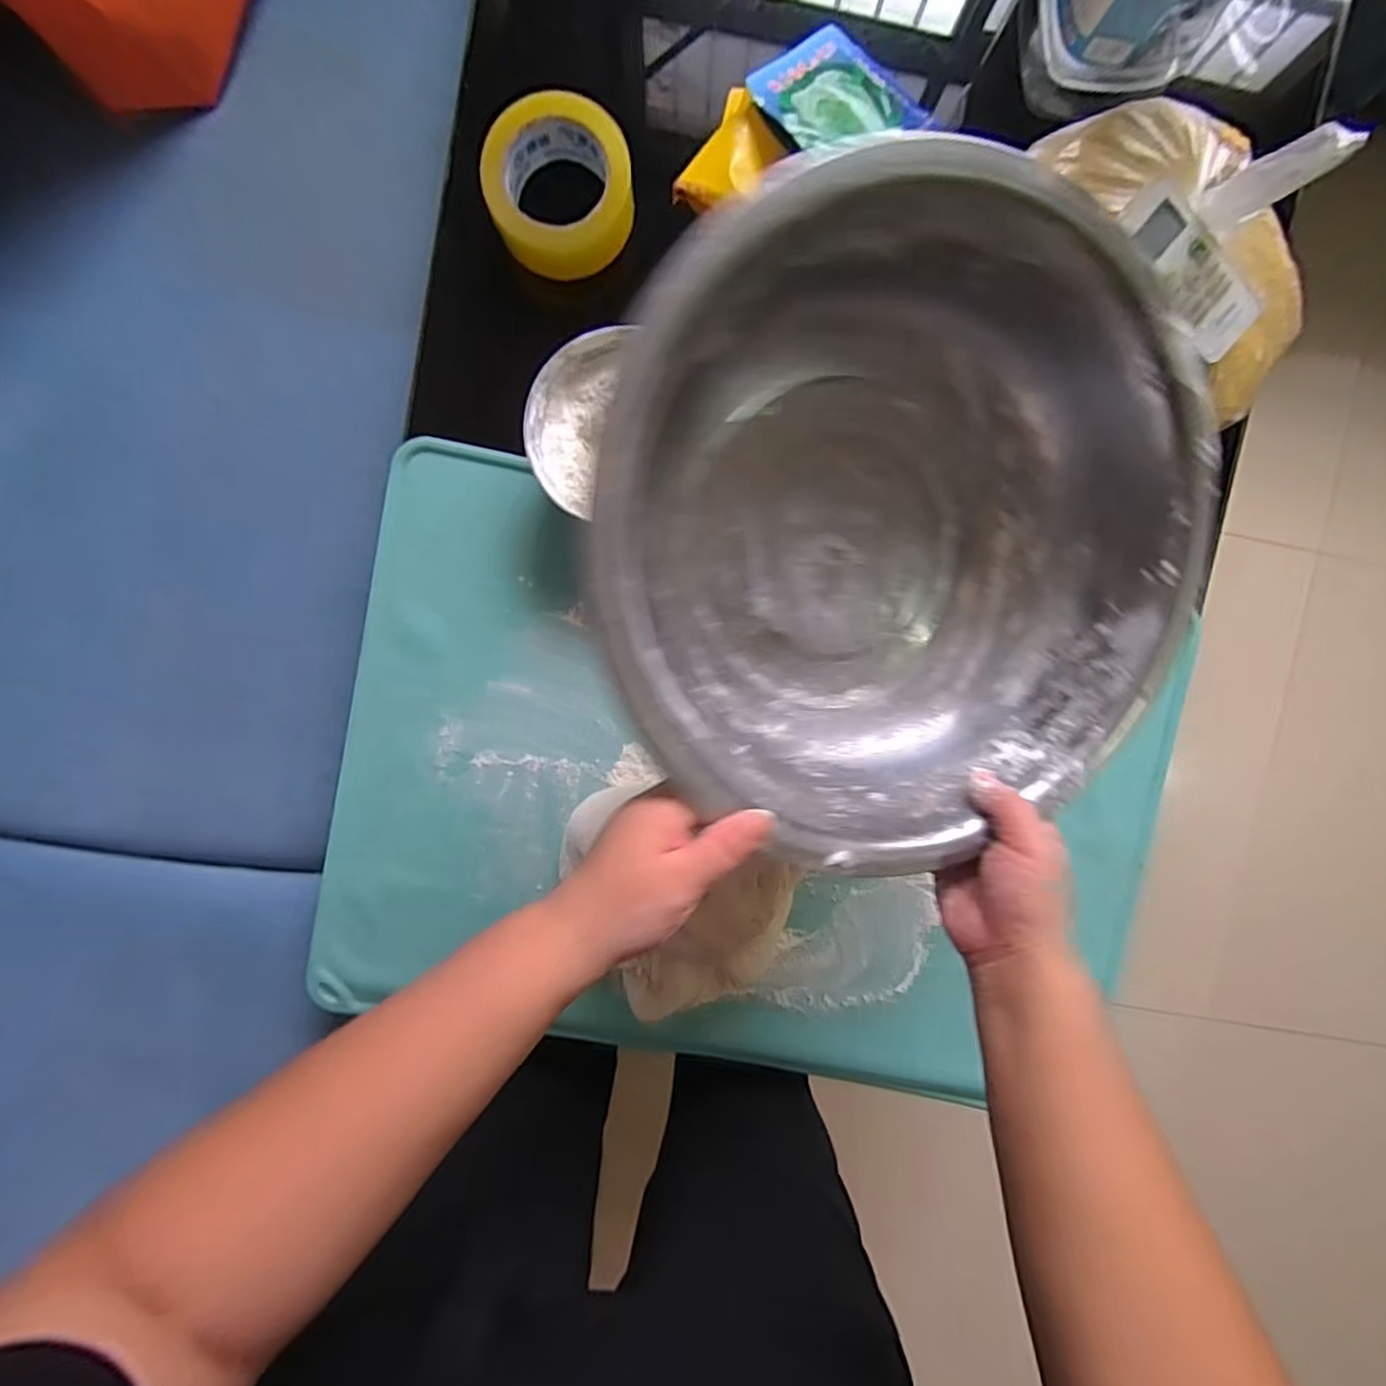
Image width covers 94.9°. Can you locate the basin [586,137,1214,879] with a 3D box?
[{"bbox_3d":[0.109,-0.083,0.370,0.338,0.125,0.338,-3,101,-15],"label":"basin"}]

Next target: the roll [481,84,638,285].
[{"bbox_3d":[-0.101,-0.383,0.489,0.107,0.044,0.111,0,94,-3],"label":"roll"}]

